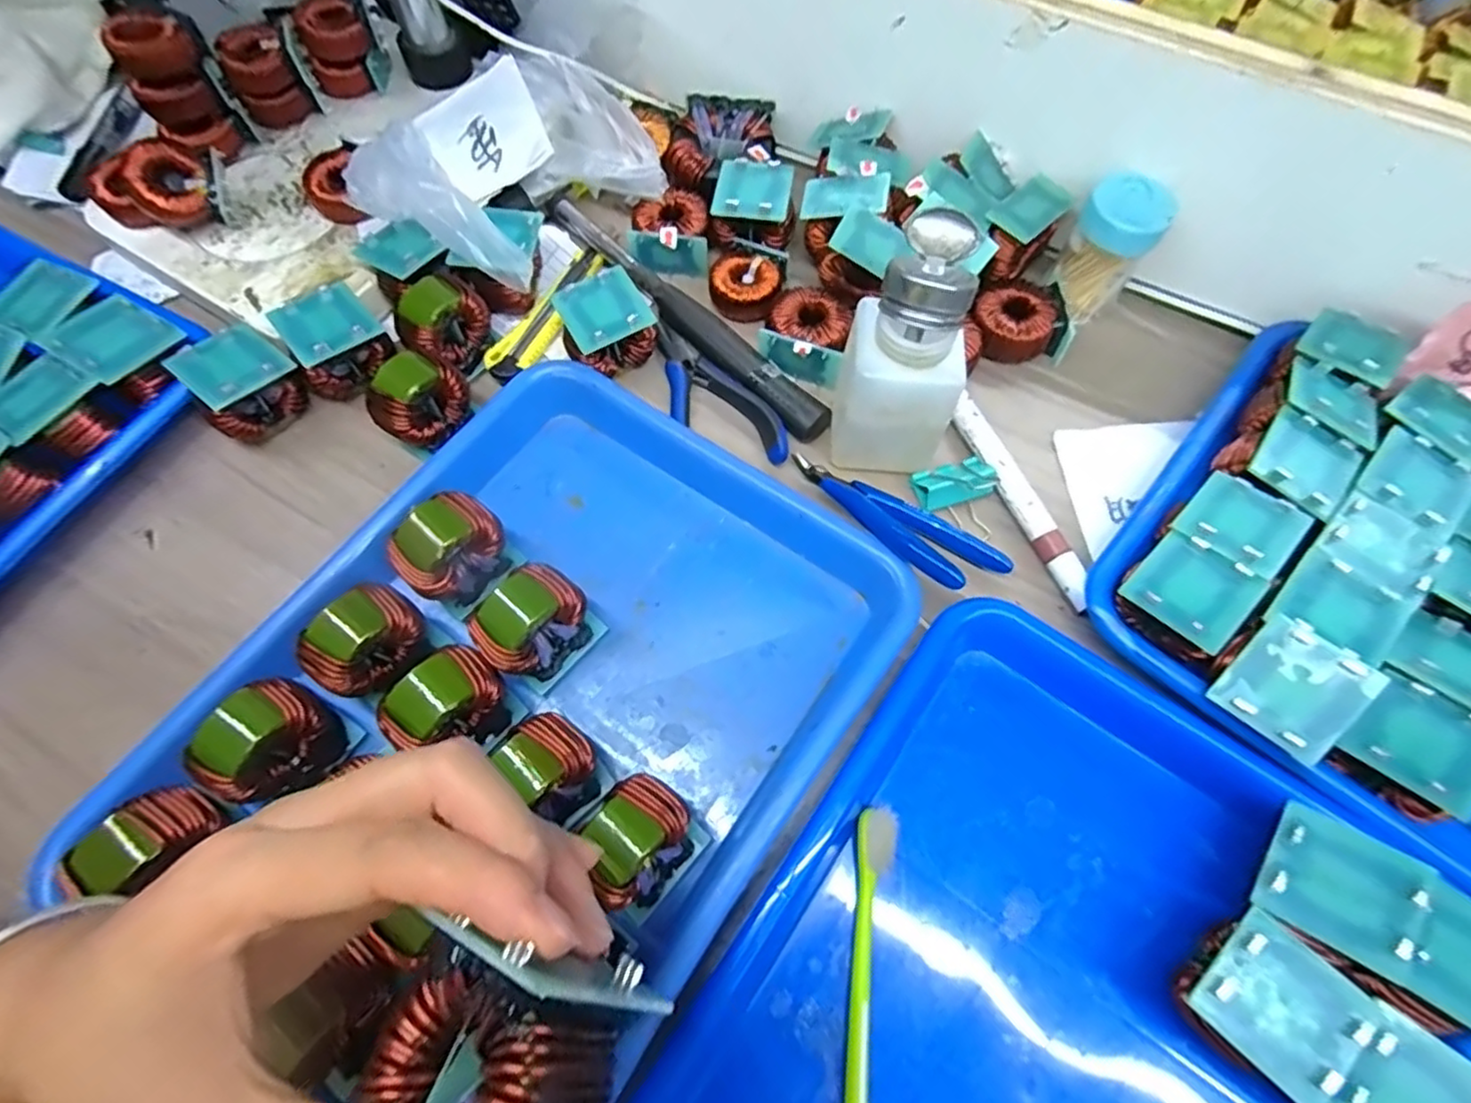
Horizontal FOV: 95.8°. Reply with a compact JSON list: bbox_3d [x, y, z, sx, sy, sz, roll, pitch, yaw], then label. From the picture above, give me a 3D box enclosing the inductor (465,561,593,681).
[{"bbox_3d":[-0.093,0.035,0.310,0.049,0.049,0.033,-40,73,-16],"label":"inductor"}]

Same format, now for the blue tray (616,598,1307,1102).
[{"bbox_3d":[0.116,0.208,0.249,0.250,0.032,0.319,35,71,14],"label":"blue tray"}]

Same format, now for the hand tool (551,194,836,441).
[{"bbox_3d":[-0.034,-0.145,0.405,0.020,0.019,0.233,-41,73,-16],"label":"hand tool"}]

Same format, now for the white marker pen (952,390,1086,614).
[{"bbox_3d":[0.153,-0.028,0.361,0.013,0.017,0.128,-21,68,-9],"label":"white marker pen"}]

